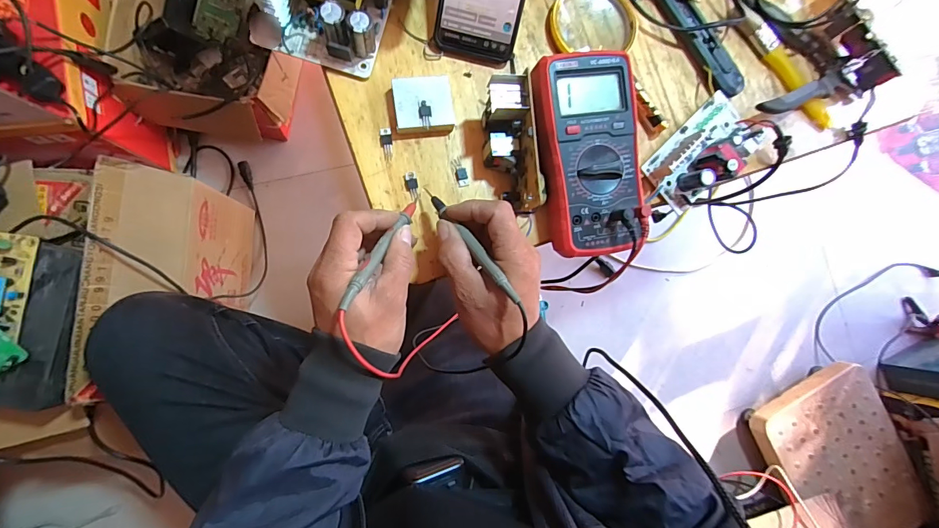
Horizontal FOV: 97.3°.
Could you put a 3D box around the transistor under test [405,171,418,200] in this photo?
[{"bbox_3d":[-0.054,-0.074,0.391,0.011,0.004,0.026,-8,91,-10],"label":"transistor under test"}]

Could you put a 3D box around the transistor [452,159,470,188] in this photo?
[{"bbox_3d":[-0.008,-0.089,0.399,0.011,0.004,0.028,-16,89,-10],"label":"transistor"}]

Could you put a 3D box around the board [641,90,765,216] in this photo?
[{"bbox_3d":[0.241,-0.115,0.420,0.132,0.037,0.067,-43,93,-9],"label":"board"}]

